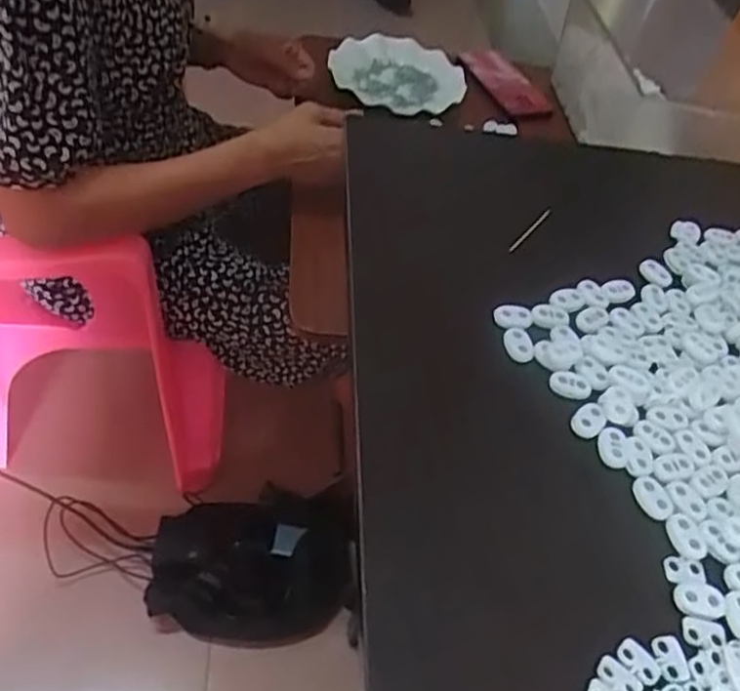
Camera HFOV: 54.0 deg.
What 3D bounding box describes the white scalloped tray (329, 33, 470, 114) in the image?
[{"bbox_3d":[0.033,-0.363,0.998,0.184,0.037,0.159,24,50,9],"label":"white scalloped tray"}]

